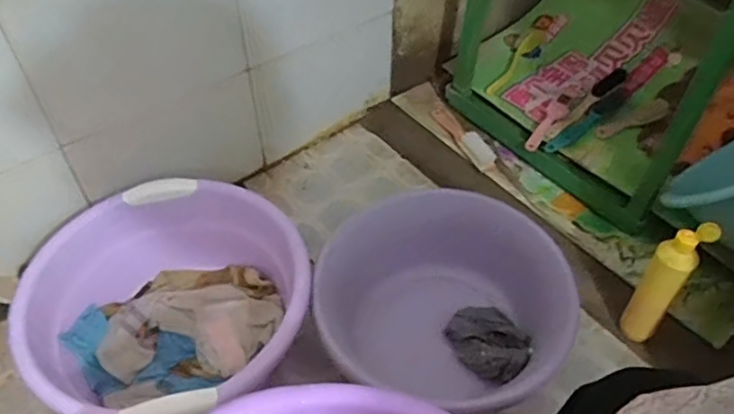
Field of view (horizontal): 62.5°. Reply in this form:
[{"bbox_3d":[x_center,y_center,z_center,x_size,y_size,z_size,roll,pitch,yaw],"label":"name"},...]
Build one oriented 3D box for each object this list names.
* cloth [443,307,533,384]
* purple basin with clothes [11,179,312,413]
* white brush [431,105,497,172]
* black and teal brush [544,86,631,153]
[{"bbox_3d":[0.188,0.208,0.919,0.101,0.060,0.133,-21,47,-16],"label":"cloth"},{"bbox_3d":[-0.274,0.156,0.884,0.375,0.166,0.382,-12,45,-8],"label":"purple basin with clothes"},{"bbox_3d":[0.197,-0.145,1.246,0.047,0.039,0.208,-24,48,-19],"label":"white brush"},{"bbox_3d":[0.418,-0.163,1.139,0.191,0.019,0.037,-39,53,-12],"label":"black and teal brush"}]

